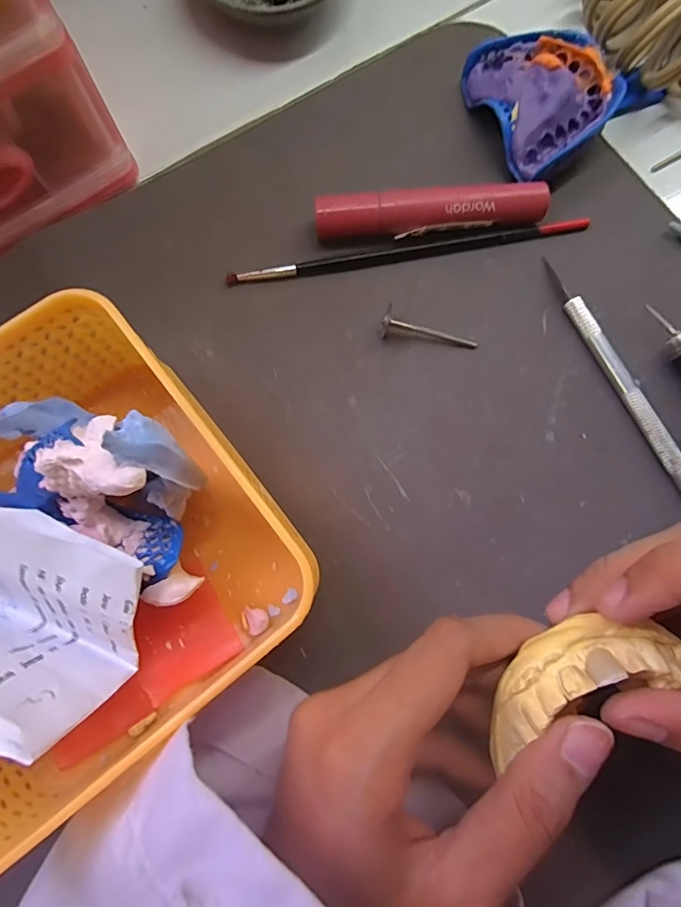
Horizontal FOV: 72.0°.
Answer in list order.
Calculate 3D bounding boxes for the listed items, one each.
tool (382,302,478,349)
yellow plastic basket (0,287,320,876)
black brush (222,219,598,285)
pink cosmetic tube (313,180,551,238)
[{"bbox_3d":[0.041,-0.056,0.209,0.044,0.013,0.009,7,78,1],"label":"tool"},{"bbox_3d":[-0.092,0.034,0.161,0.129,0.067,0.138,-38,80,-7],"label":"yellow plastic basket"},{"bbox_3d":[0.033,-0.096,0.221,0.170,0.006,0.007,-9,78,-1],"label":"black brush"},{"bbox_3d":[0.041,-0.111,0.217,0.105,0.020,0.015,-5,78,-1],"label":"pink cosmetic tube"}]

